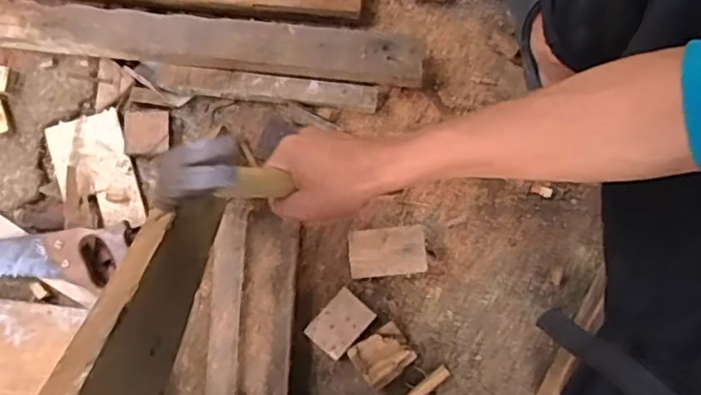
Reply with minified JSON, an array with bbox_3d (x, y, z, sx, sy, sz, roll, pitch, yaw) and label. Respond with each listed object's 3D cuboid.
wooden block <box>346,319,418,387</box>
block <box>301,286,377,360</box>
[{"bbox_3d":[0.042,0.203,0.814,0.075,0.039,0.062,-36,81,-7],"label":"wooden block"},{"bbox_3d":[-0.013,0.165,0.829,0.058,0.014,0.080,42,81,8],"label":"block"}]

